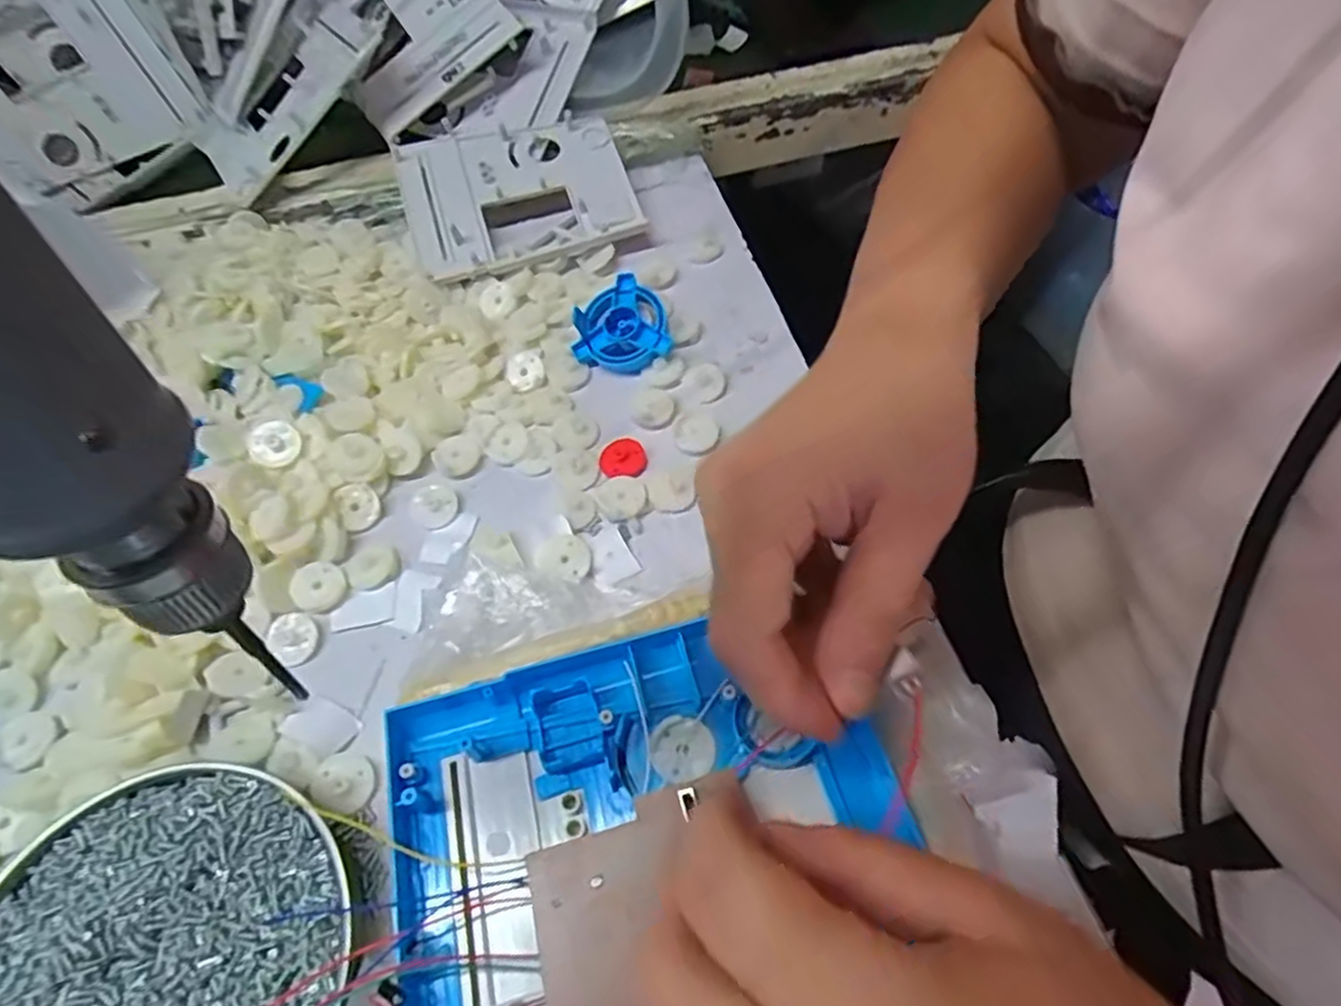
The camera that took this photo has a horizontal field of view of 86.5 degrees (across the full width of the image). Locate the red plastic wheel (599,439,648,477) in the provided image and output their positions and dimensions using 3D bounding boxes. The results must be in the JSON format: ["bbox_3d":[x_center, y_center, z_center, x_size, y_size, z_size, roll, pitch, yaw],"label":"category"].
[{"bbox_3d":[-0.024,-0.023,0.356,0.023,0.004,0.021,-2,56,2],"label":"red plastic wheel"}]

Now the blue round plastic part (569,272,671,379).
[{"bbox_3d":[-0.028,-0.099,0.392,0.054,0.017,0.054,-1,77,6],"label":"blue round plastic part"}]

